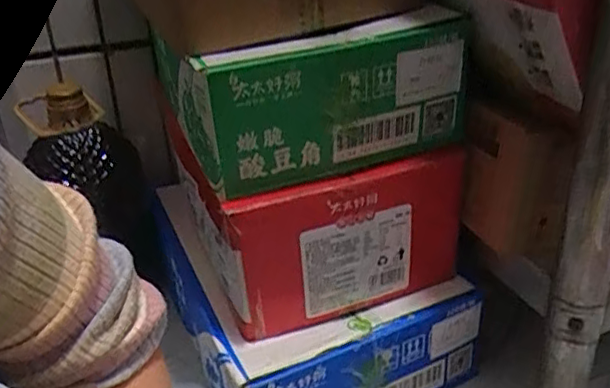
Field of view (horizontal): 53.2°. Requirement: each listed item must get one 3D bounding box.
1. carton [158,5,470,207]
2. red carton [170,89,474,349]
[{"bbox_3d":[0.001,-0.106,0.586,0.256,0.132,0.179,-10,30,-14],"label":"carton"},{"bbox_3d":[0.006,0.018,0.664,0.263,0.156,0.192,-13,31,-18],"label":"red carton"}]

